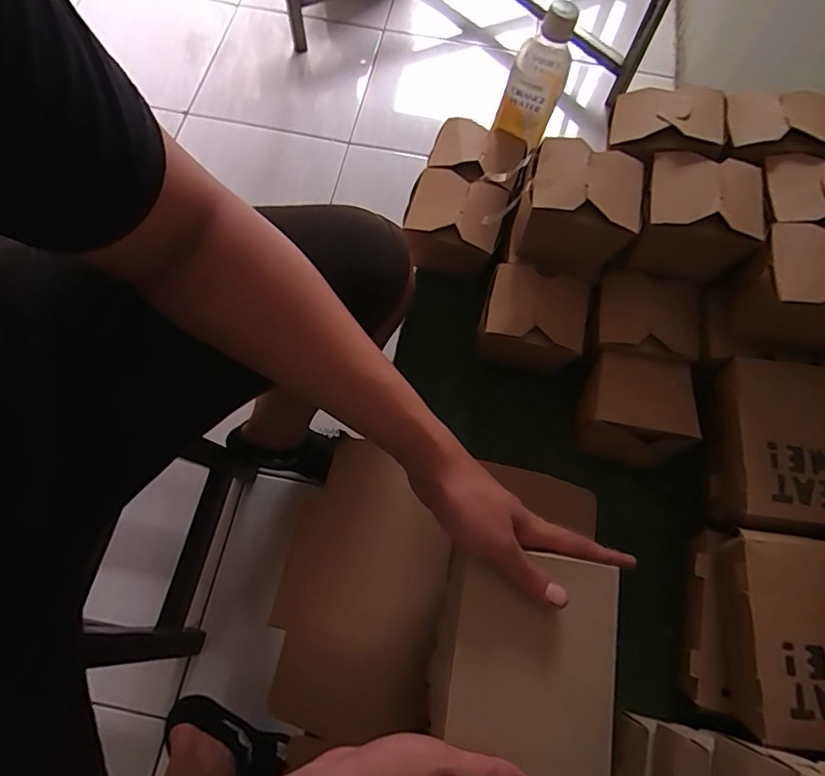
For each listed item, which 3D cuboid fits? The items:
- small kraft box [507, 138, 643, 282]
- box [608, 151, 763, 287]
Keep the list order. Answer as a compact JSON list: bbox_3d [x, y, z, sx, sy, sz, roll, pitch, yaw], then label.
[{"bbox_3d":[0.154,-0.169,0.494,0.103,0.094,0.082,14,69,3],"label":"small kraft box"},{"bbox_3d":[0.259,-0.158,0.483,0.099,0.078,0.086,15,69,3],"label":"box"}]

